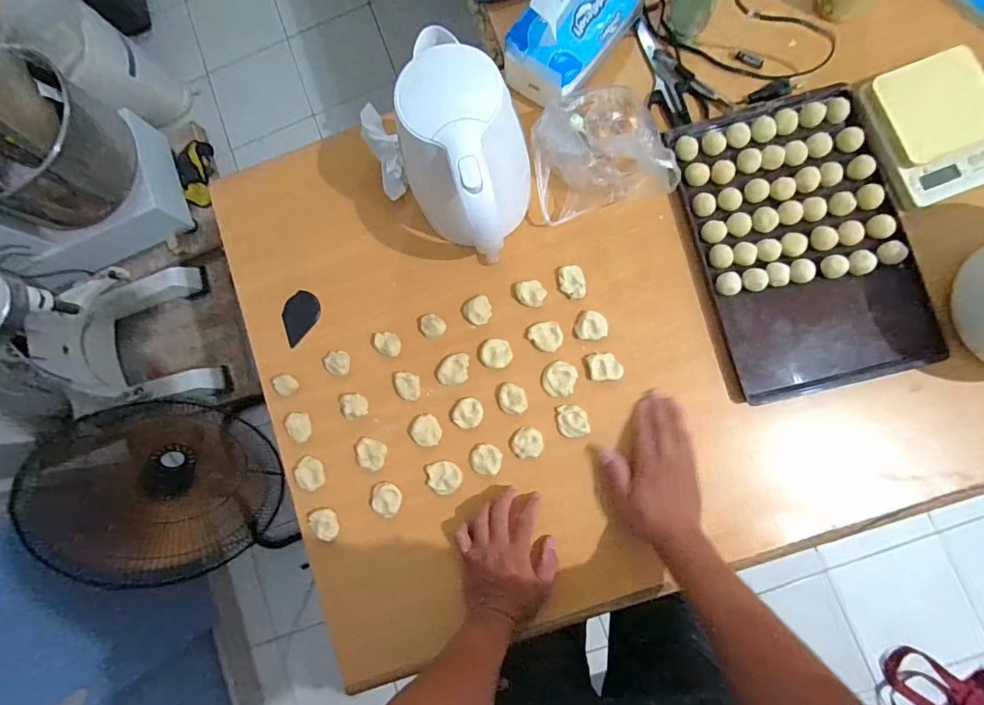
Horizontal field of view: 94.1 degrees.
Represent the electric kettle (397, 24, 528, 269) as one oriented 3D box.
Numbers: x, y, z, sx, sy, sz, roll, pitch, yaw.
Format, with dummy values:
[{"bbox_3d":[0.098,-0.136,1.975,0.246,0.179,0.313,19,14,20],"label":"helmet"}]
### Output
[{"bbox_3d":[-0.020,-0.211,0.521,0.128,0.193,0.199,-5,83,4],"label":"electric kettle"}]

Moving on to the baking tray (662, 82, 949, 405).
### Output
[{"bbox_3d":[0.394,-0.142,0.587,0.238,0.036,0.368,-15,83,3],"label":"baking tray"}]

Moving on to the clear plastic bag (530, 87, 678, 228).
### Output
[{"bbox_3d":[0.137,-0.267,0.592,0.177,0.058,0.154,-14,83,3],"label":"clear plastic bag"}]

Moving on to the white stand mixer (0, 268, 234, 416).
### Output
[{"bbox_3d":[-1.045,-0.070,1.093,0.370,0.655,0.383,-10,83,4],"label":"white stand mixer"}]

